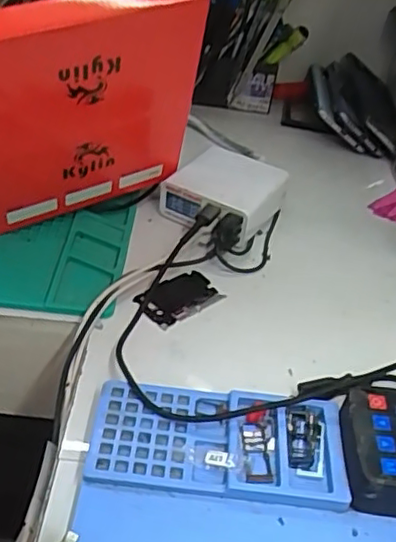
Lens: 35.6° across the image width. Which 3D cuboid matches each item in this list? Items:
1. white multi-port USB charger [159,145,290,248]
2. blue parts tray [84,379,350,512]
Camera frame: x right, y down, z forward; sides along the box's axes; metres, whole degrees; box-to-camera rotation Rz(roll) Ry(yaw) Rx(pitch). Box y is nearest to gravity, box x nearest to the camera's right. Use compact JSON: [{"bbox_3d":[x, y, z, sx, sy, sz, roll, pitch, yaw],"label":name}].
[{"bbox_3d":[0.022,-0.069,0.561,0.090,0.041,0.093,26,43,21],"label":"white multi-port USB charger"},{"bbox_3d":[0.012,0.101,0.367,0.147,0.013,0.068,7,40,-1],"label":"blue parts tray"}]

